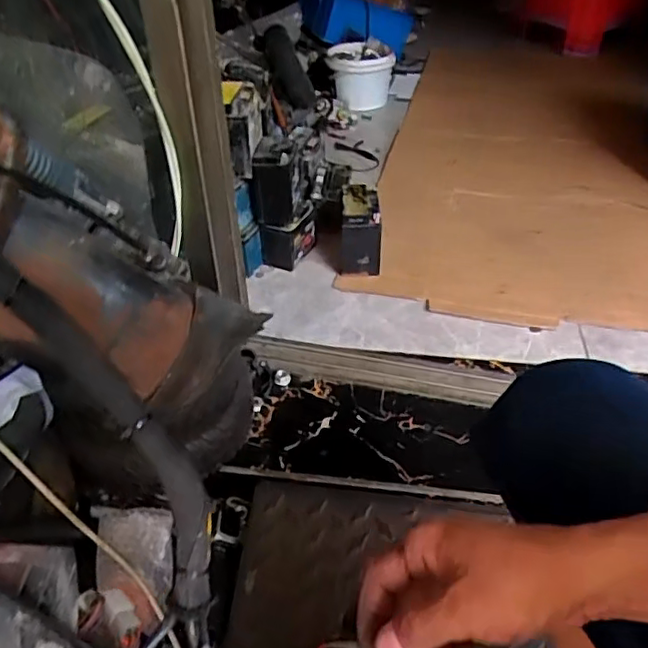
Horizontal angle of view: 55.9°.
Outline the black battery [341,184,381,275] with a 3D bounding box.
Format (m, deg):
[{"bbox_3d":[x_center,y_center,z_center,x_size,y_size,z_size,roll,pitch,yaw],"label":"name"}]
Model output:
[{"bbox_3d":[0.068,-0.182,1.195,0.083,0.130,0.109,1,39,3],"label":"black battery"}]

